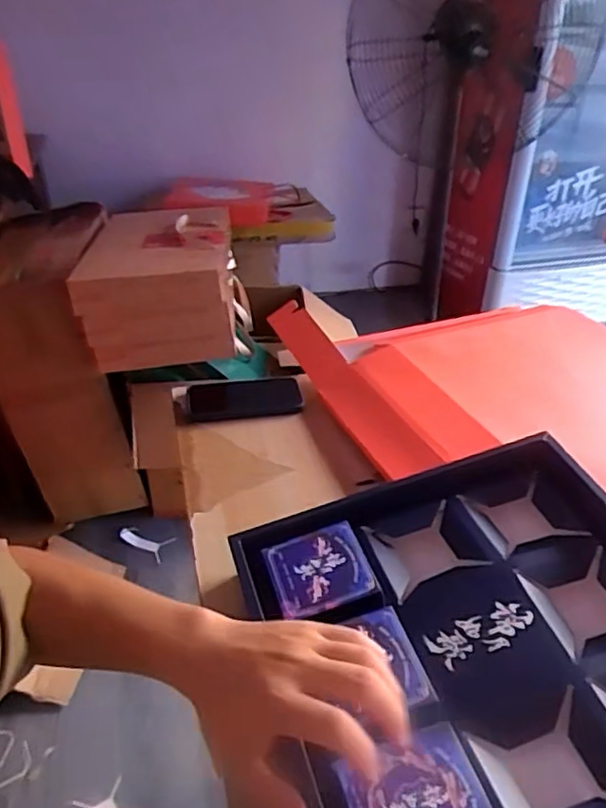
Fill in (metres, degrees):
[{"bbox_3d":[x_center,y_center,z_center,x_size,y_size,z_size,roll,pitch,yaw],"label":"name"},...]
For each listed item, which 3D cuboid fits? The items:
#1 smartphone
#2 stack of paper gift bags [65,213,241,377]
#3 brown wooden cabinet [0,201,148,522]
[{"bbox_3d":[-0.080,-0.008,0.860,0.151,0.011,0.078,-6,45,-9],"label":"smartphone"},{"bbox_3d":[-0.317,-0.268,1.462,0.305,0.233,0.426,-1,34,-3],"label":"stack of paper gift bags"},{"bbox_3d":[-0.566,-0.086,1.597,0.292,0.658,0.412,1,34,-1],"label":"brown wooden cabinet"}]

